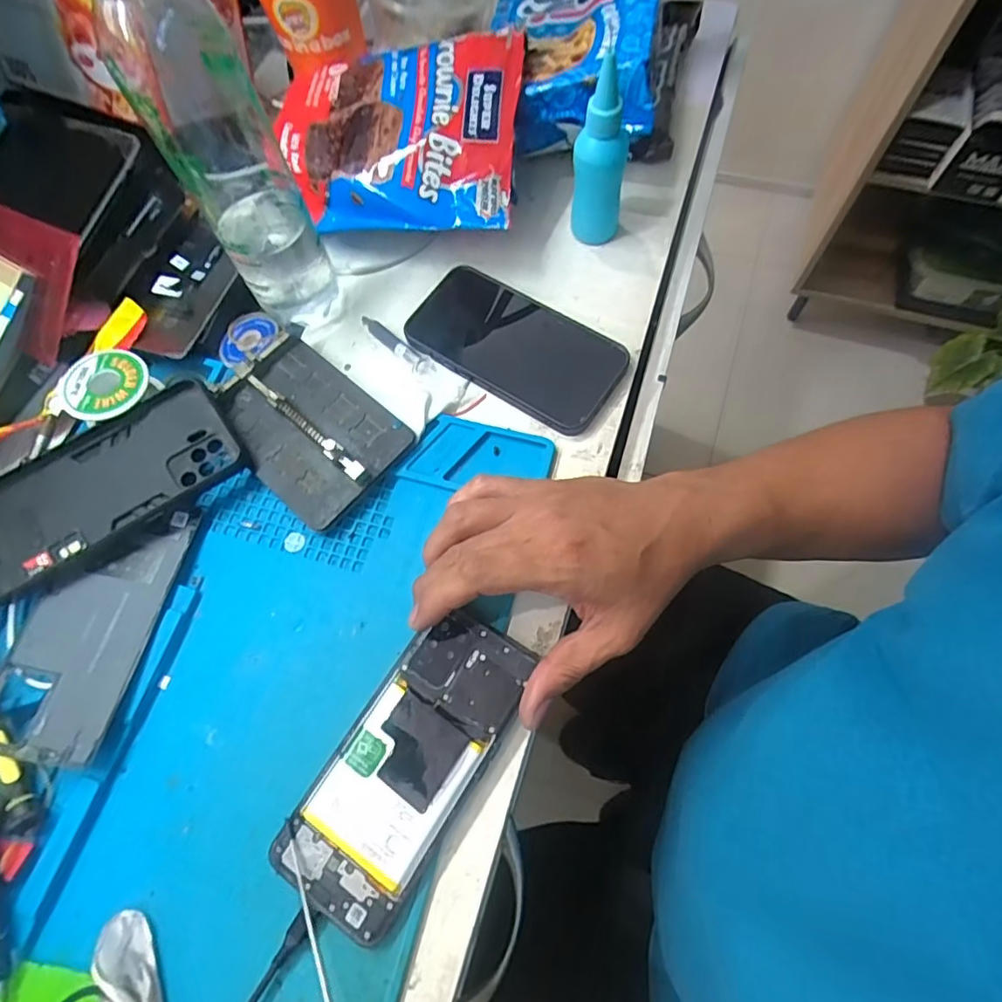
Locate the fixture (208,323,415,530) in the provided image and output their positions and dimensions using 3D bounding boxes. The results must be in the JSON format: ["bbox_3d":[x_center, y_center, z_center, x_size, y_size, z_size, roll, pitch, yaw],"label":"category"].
[{"bbox_3d":[-0.128,-0.050,0.371,0.127,0.021,0.088,39,76,17],"label":"fixture"}]

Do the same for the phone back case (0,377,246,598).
[{"bbox_3d":[-0.249,-0.012,0.354,0.160,0.013,0.080,-35,76,-13],"label":"phone back case"}]

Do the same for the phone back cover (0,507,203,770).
[{"bbox_3d":[-0.239,0.071,0.332,0.069,0.004,0.147,11,65,2],"label":"phone back cover"}]

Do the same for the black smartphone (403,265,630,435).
[{"bbox_3d":[0.010,-0.107,0.391,0.144,0.011,0.075,31,74,15],"label":"black smartphone"}]

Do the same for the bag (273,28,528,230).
[{"bbox_3d":[-0.081,-0.265,0.423,0.191,0.073,0.134,8,70,6],"label":"bag"}]

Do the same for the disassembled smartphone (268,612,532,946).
[{"bbox_3d":[-0.047,0.135,0.301,0.068,0.007,0.158,31,74,14],"label":"disassembled smartphone"}]

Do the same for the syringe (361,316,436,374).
[{"bbox_3d":[-0.074,-0.111,0.401,0.073,0.007,0.012,41,77,17],"label":"syringe"}]

